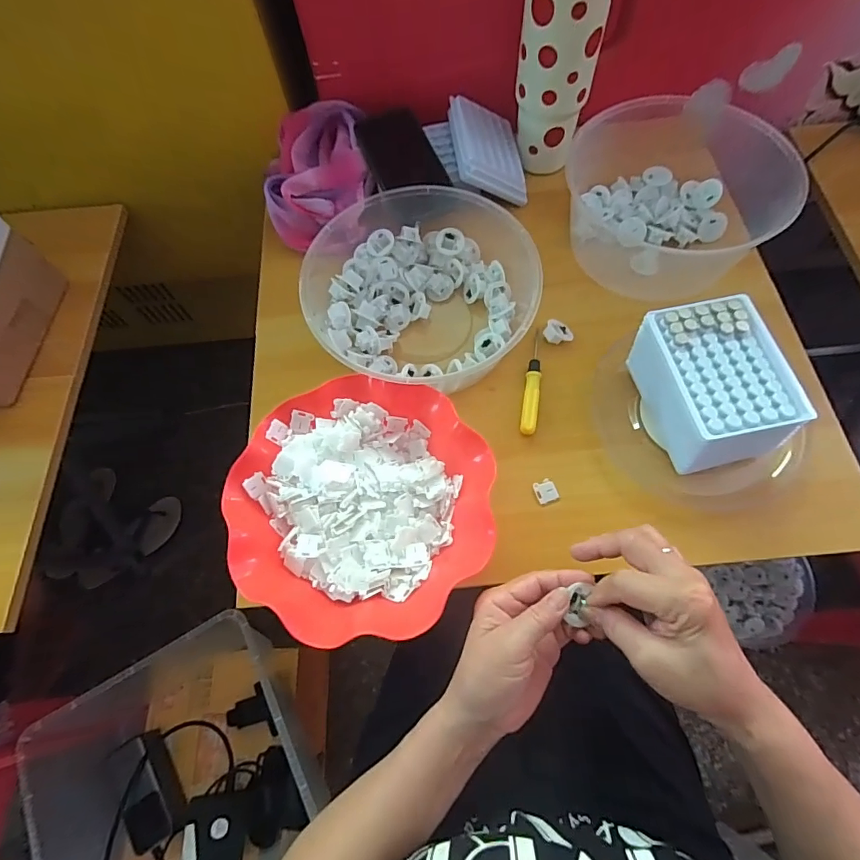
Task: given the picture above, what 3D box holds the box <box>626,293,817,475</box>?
[{"bbox_3d":[0.259,-0.036,0.435,0.096,0.080,0.141,-14,67,-3],"label":"box"}]

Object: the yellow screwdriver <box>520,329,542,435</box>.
[{"bbox_3d":[0.107,-0.052,0.486,0.015,0.015,0.120,8,68,7],"label":"yellow screwdriver"}]

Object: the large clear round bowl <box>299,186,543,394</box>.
[{"bbox_3d":[-0.011,-0.156,0.512,0.227,0.091,0.232,-1,67,3],"label":"large clear round bowl"}]

